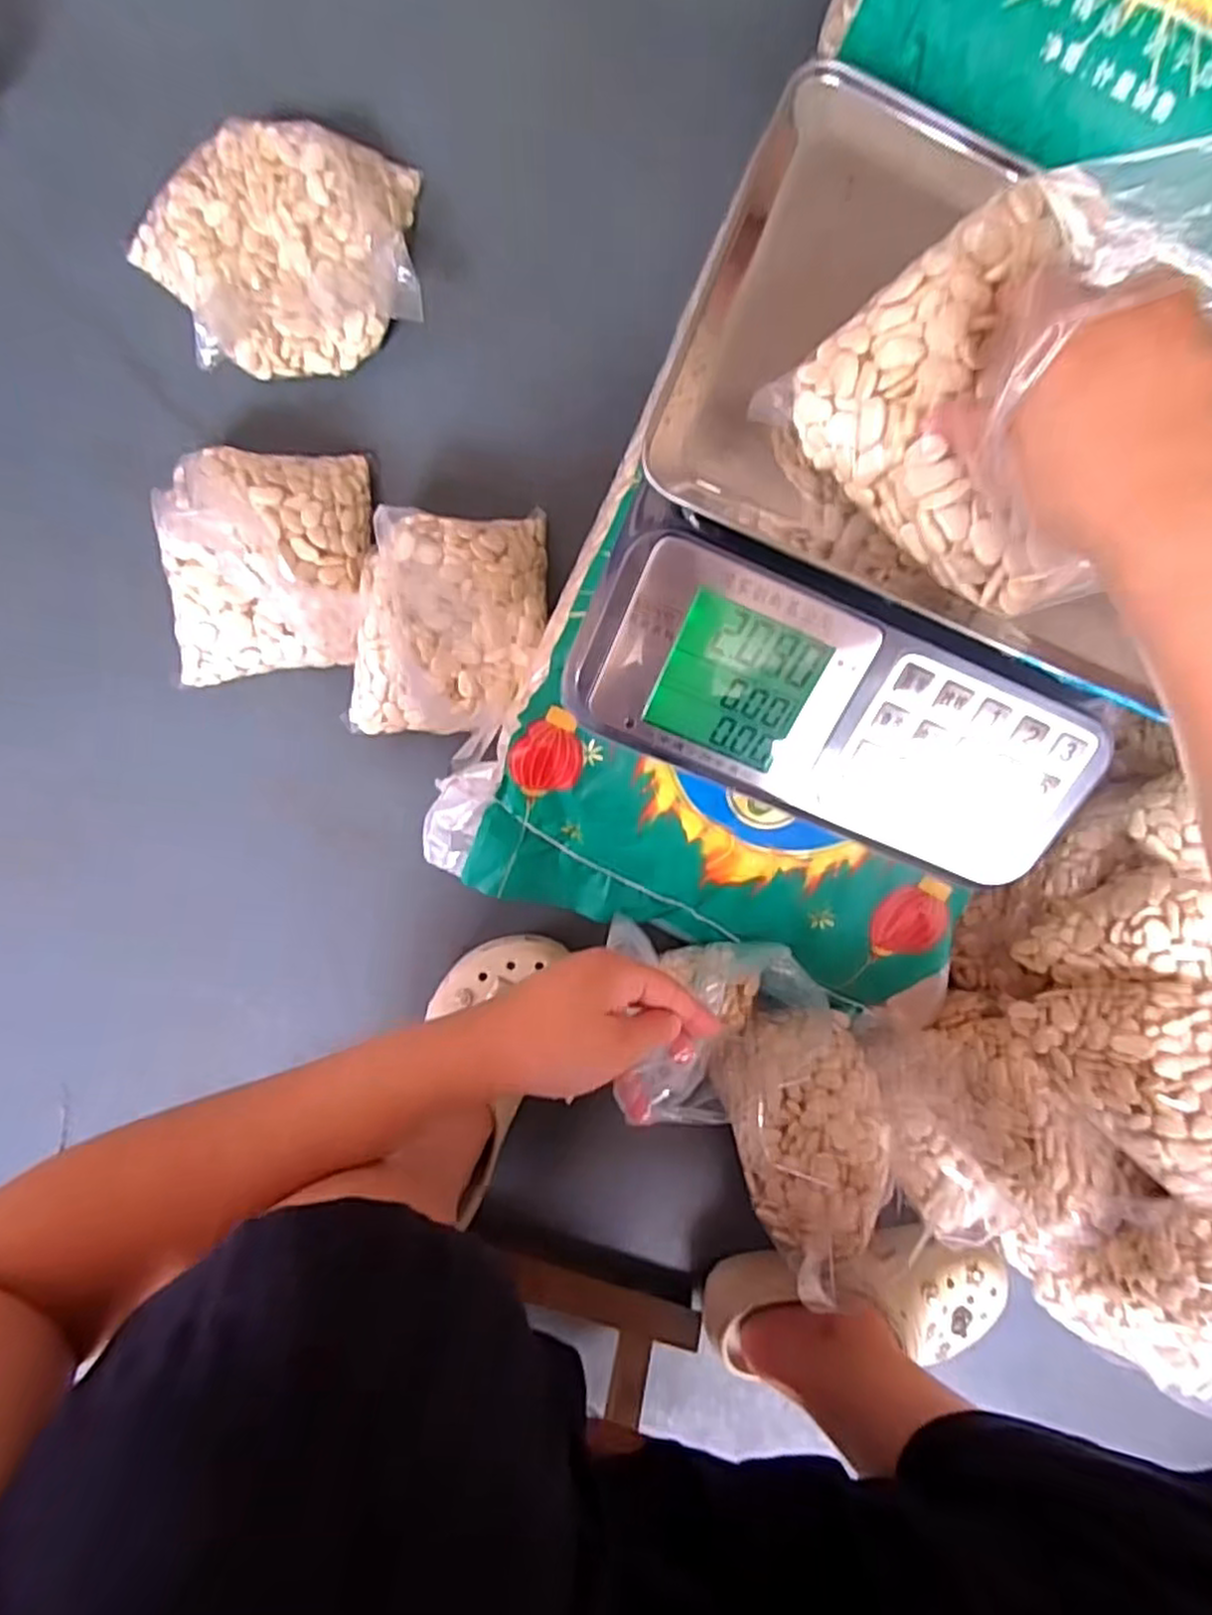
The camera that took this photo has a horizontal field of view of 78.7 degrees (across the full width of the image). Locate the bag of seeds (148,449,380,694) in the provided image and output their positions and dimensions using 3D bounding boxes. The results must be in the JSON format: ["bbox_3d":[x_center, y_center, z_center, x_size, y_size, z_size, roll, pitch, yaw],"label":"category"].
[{"bbox_3d":[-0.260,-0.189,0.565,0.148,0.079,0.181,2,93,-6],"label":"bag of seeds"}]

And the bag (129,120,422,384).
[{"bbox_3d":[-0.245,-0.419,0.560,0.220,0.051,0.155,-14,94,-5],"label":"bag"}]

